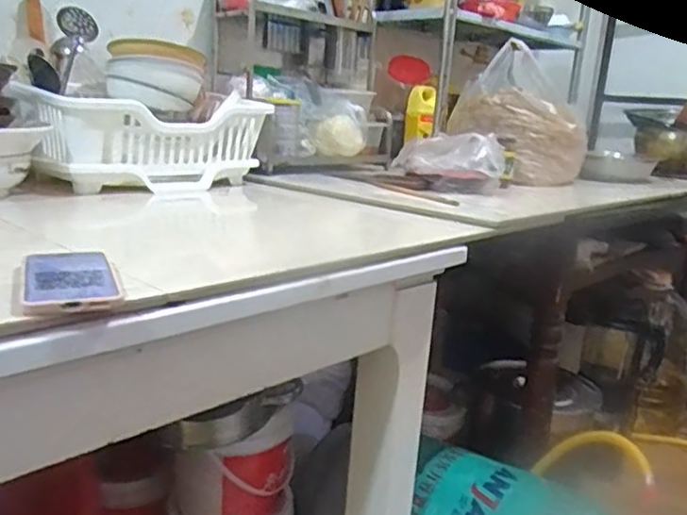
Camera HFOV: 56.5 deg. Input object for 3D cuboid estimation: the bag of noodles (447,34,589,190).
[{"bbox_3d":[0.406,-0.327,1.480,0.315,0.276,0.178,9,14,18],"label":"bag of noodles"}]

